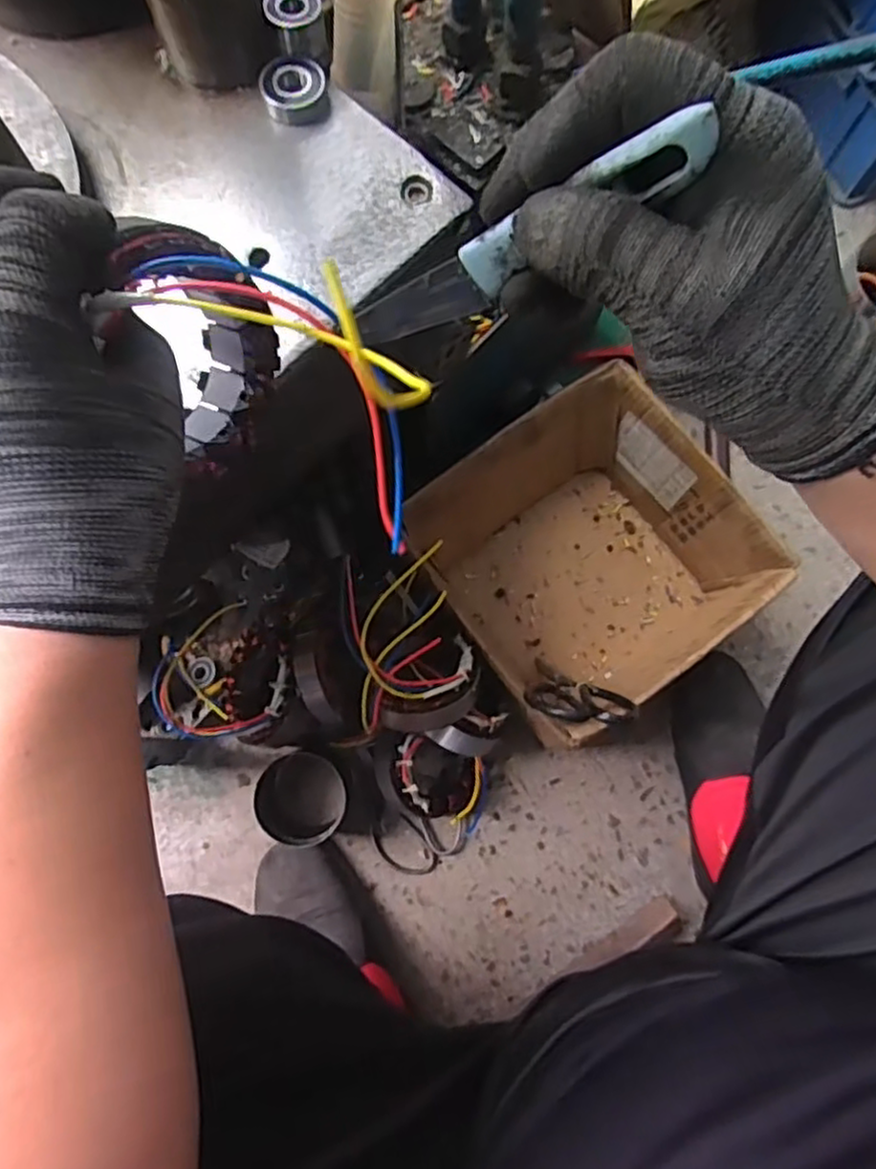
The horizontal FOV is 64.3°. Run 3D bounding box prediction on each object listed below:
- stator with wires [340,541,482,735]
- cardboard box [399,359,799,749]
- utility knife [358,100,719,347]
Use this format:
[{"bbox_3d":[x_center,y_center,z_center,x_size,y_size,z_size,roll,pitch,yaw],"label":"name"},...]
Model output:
[{"bbox_3d":[-0.021,0.061,0.620,0.107,0.151,0.133,-10,77,-4],"label":"stator with wires"},{"bbox_3d":[0.156,-0.023,0.756,0.278,0.152,0.287,-34,80,-9],"label":"cardboard box"},{"bbox_3d":[0.021,-0.117,0.253,0.022,0.168,0.009,24,74,-33],"label":"utility knife"}]

